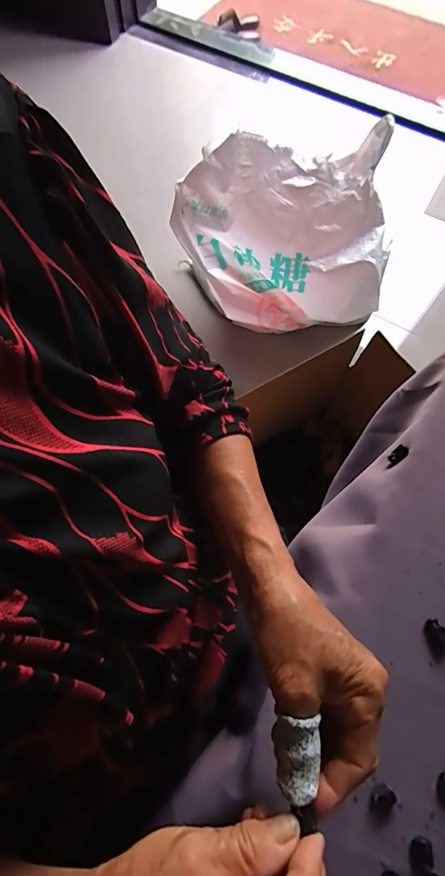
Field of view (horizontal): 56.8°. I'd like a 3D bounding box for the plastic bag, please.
[{"bbox_3d":[0.112,-0.399,0.839,0.387,0.283,0.314,-3,67,-1],"label":"plastic bag"}]

